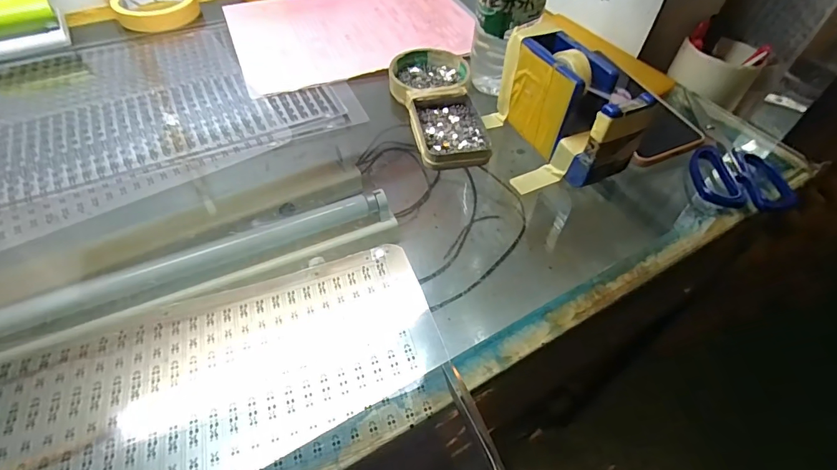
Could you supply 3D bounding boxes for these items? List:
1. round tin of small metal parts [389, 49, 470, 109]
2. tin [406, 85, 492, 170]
[{"bbox_3d":[0.011,-0.163,0.453,0.080,0.023,0.089,-2,51,-4],"label":"round tin of small metal parts"},{"bbox_3d":[0.028,-0.099,0.399,0.066,0.019,0.096,-5,51,-7],"label":"tin"}]

